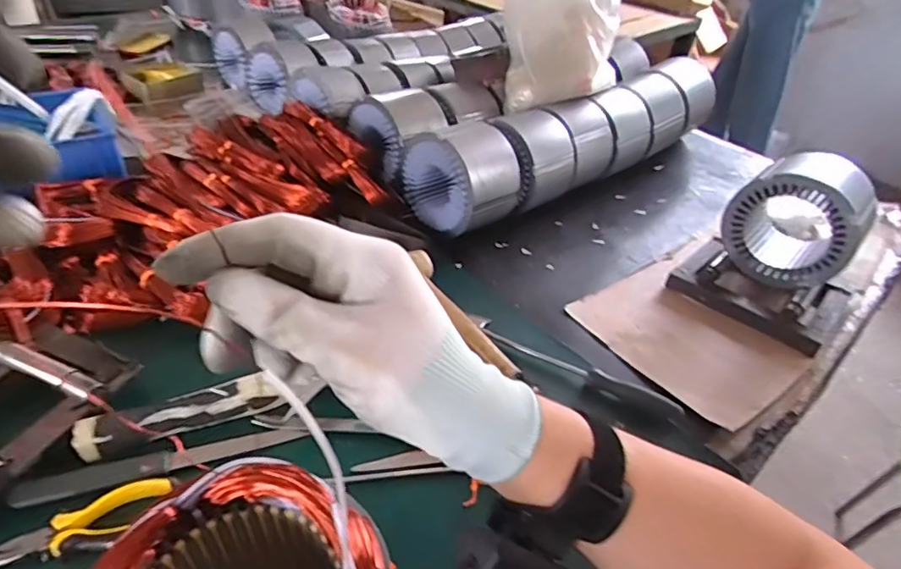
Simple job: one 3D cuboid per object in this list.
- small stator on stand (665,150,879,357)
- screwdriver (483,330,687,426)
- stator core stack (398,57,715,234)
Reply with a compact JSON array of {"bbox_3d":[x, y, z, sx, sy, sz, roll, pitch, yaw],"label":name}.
[{"bbox_3d":[0.468,-0.062,0.732,0.219,0.192,0.192,-29,52,-35],"label":"small stator on stand"},{"bbox_3d":[0.148,0.096,0.608,0.226,0.026,0.034,26,44,20],"label":"screwdriver"},{"bbox_3d":[0.258,-0.286,1.024,0.809,0.158,0.177,-30,52,-35],"label":"stator core stack"}]

